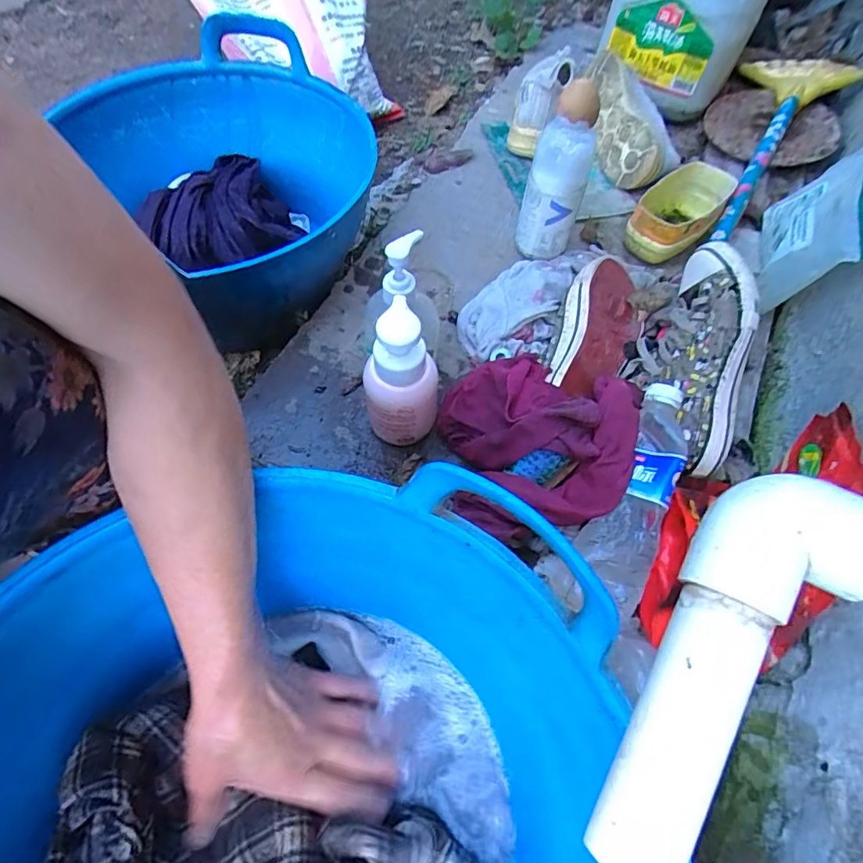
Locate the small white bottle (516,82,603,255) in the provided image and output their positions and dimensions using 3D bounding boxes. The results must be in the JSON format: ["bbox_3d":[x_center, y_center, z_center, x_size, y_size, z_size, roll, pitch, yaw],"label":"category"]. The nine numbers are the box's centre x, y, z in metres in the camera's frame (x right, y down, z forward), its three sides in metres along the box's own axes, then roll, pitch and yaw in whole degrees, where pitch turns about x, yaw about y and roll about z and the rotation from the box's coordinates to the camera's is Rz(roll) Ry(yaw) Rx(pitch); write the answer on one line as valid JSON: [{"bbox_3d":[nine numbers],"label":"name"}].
[{"bbox_3d":[0.140,-0.286,0.577,0.065,0.181,0.059,13,64,3],"label":"small white bottle"}]

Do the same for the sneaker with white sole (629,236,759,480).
[{"bbox_3d":[0.257,-0.081,0.504,0.078,0.097,0.223,18,64,5],"label":"sneaker with white sole"}]

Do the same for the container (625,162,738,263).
[{"bbox_3d":[0.319,-0.279,0.674,0.088,0.068,0.152,36,67,13],"label":"container"}]

